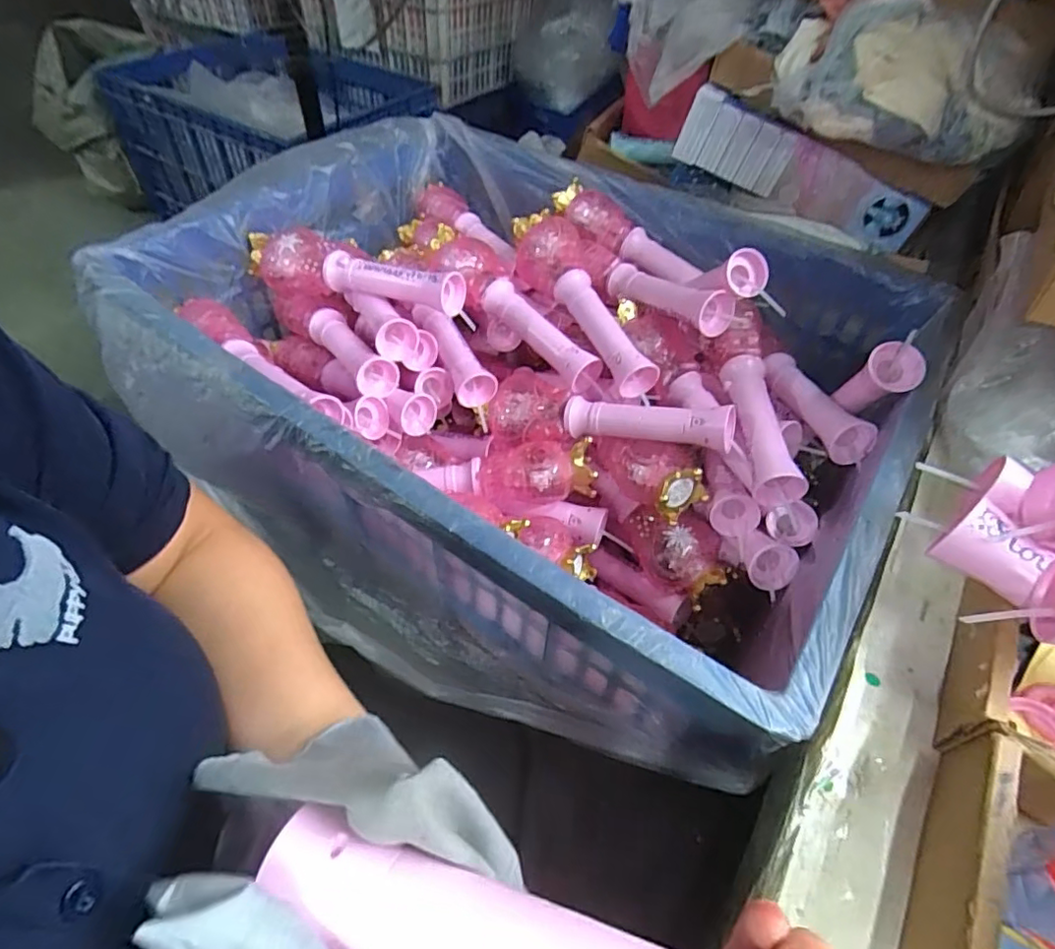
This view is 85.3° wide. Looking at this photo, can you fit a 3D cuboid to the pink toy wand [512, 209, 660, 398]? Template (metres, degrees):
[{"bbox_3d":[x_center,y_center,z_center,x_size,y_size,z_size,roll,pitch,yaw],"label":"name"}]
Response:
[{"bbox_3d":[0.068,-0.222,0.716,0.072,0.082,0.298,-17,52,-17],"label":"pink toy wand"}]

